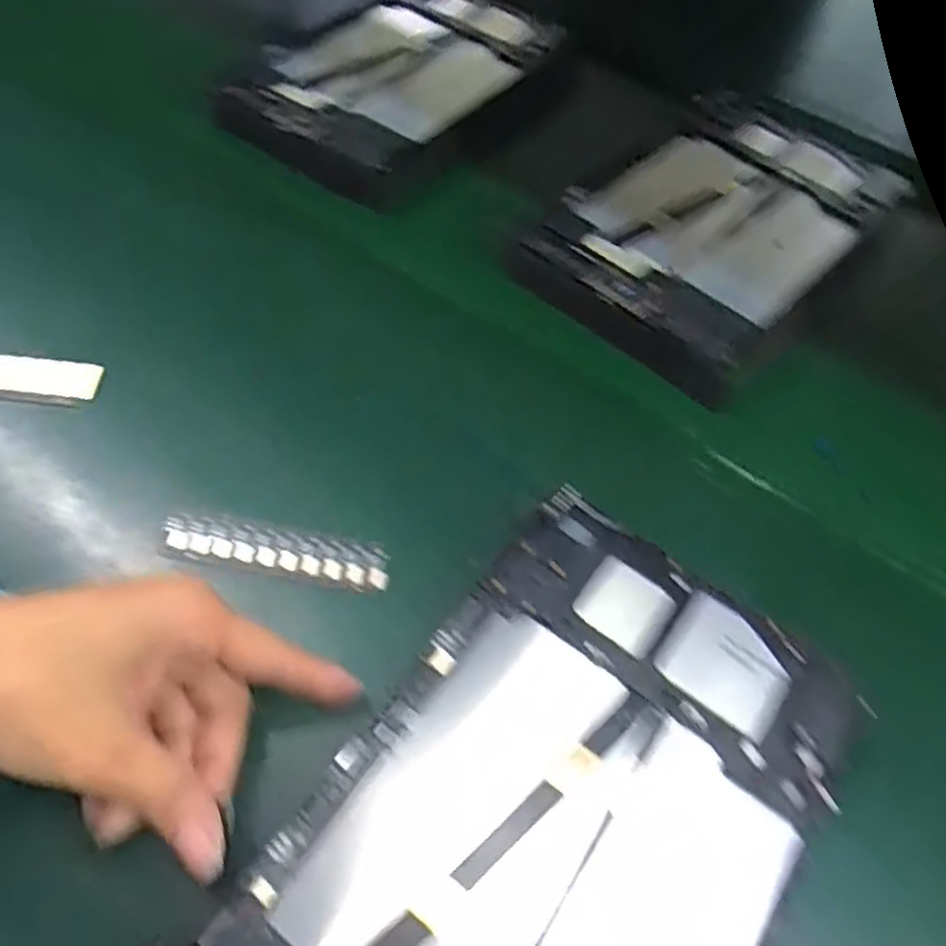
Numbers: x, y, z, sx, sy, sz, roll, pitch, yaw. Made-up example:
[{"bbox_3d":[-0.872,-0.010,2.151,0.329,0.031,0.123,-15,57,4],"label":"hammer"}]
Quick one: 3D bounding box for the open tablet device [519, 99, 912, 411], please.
[{"bbox_3d":[0.150,-0.153,0.458,0.145,0.027,0.235,37,61,20],"label":"open tablet device"}]

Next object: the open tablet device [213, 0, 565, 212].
[{"bbox_3d":[-0.049,-0.295,0.533,0.147,0.024,0.254,32,60,16],"label":"open tablet device"}]

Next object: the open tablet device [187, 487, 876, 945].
[{"bbox_3d":[0.027,0.128,0.250,0.151,0.011,0.230,34,60,17],"label":"open tablet device"}]

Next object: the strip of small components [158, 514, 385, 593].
[{"bbox_3d":[-0.087,0.035,0.326,0.097,0.007,0.023,10,56,2],"label":"strip of small components"}]

